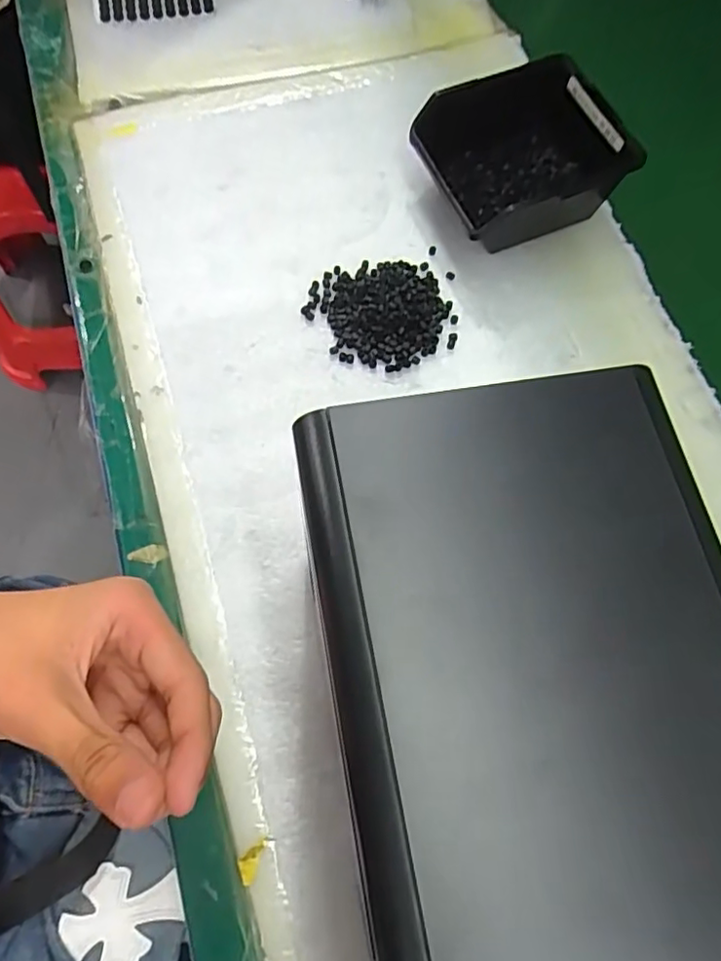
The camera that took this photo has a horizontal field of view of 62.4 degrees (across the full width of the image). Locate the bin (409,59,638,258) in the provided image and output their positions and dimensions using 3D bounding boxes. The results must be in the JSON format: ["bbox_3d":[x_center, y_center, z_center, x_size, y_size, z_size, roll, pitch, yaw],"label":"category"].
[{"bbox_3d":[0.119,-0.245,0.452,0.130,0.062,0.128,-18,72,-11],"label":"bin"}]

